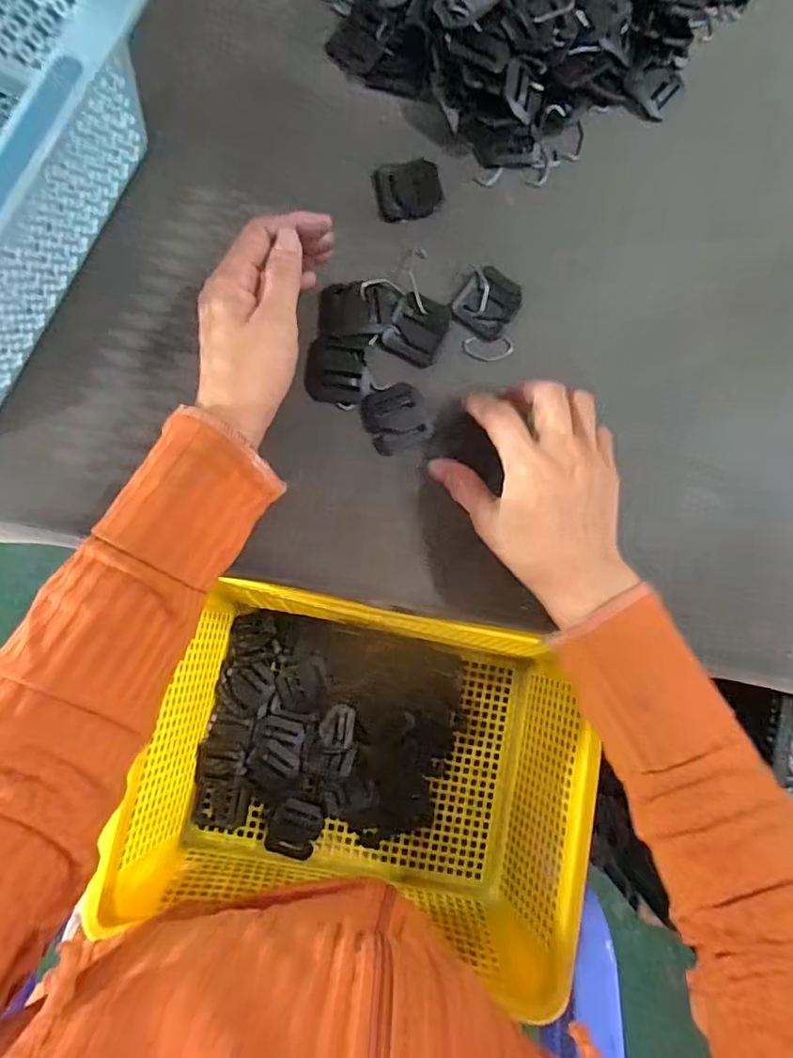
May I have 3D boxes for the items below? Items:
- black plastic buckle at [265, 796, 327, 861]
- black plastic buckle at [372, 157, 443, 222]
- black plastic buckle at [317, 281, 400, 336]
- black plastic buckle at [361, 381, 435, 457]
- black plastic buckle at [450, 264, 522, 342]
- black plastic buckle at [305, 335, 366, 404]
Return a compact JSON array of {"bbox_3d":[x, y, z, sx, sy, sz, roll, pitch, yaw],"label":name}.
[{"bbox_3d":[-0.079,0.233,0.435,0.038,0.005,0.043,24,82,-2],"label":"black plastic buckle"},{"bbox_3d":[0.008,-0.228,0.375,0.045,0.004,0.040,-12,85,-6],"label":"black plastic buckle"},{"bbox_3d":[-0.024,-0.143,0.364,0.052,0.004,0.035,-2,84,-5],"label":"black plastic buckle"},{"bbox_3d":[0.000,-0.072,0.361,0.040,0.004,0.041,-23,86,-7],"label":"black plastic buckle"},{"bbox_3d":[0.061,-0.148,0.369,0.035,0.008,0.040,36,82,0],"label":"black plastic buckle"},{"bbox_3d":[-0.039,-0.102,0.359,0.038,0.004,0.042,6,83,-4],"label":"black plastic buckle"}]

